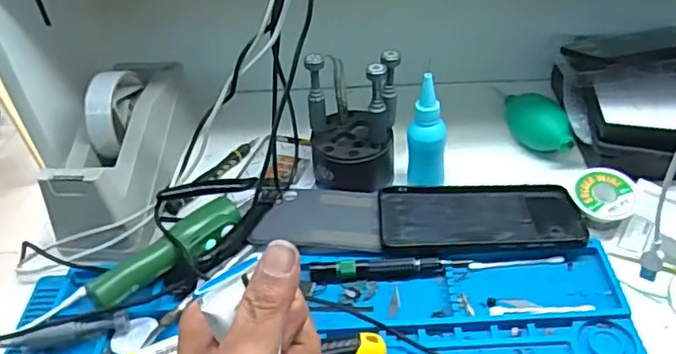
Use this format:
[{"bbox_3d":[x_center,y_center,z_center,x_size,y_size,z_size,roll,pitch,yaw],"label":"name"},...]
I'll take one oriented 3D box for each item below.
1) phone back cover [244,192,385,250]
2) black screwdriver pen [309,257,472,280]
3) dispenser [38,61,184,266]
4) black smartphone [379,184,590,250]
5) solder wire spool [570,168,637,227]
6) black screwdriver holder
[{"bbox_3d":[-0.015,0.035,0.533,0.107,0.010,0.072,2,41,9],"label":"phone back cover"},{"bbox_3d":[0.041,0.074,0.489,0.127,0.011,0.014,-2,41,5],"label":"black screwdriver pen"},{"bbox_3d":[-0.199,-0.026,0.566,0.077,0.129,0.208,2,41,9],"label":"dispenser"},{"bbox_3d":[0.122,0.032,0.524,0.168,0.009,0.088,0,36,3],"label":"black smartphone"},{"bbox_3d":[0.225,0.018,0.512,0.051,0.022,0.051,18,46,26],"label":"solder wire spool"},{"bbox_3d":[0.013,-0.056,0.543,0.079,0.112,0.064,-6,41,0],"label":"black screwdriver holder"}]

